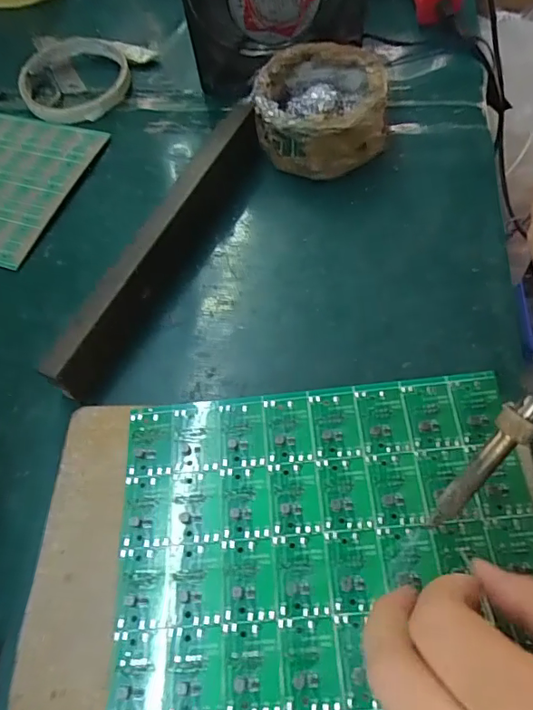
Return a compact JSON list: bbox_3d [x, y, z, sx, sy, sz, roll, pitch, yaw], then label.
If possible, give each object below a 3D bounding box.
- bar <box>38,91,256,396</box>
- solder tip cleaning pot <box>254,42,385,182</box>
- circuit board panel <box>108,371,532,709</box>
[{"bbox_3d":[-0.056,-0.064,0.295,0.020,0.034,0.202,23,65,16],"label":"bar"},{"bbox_3d":[0.035,-0.158,0.333,0.080,0.043,0.082,-2,60,3],"label":"solder tip cleaning pot"},{"bbox_3d":[0.023,0.072,0.208,0.166,0.006,0.122,-5,60,1],"label":"circuit board panel"}]

